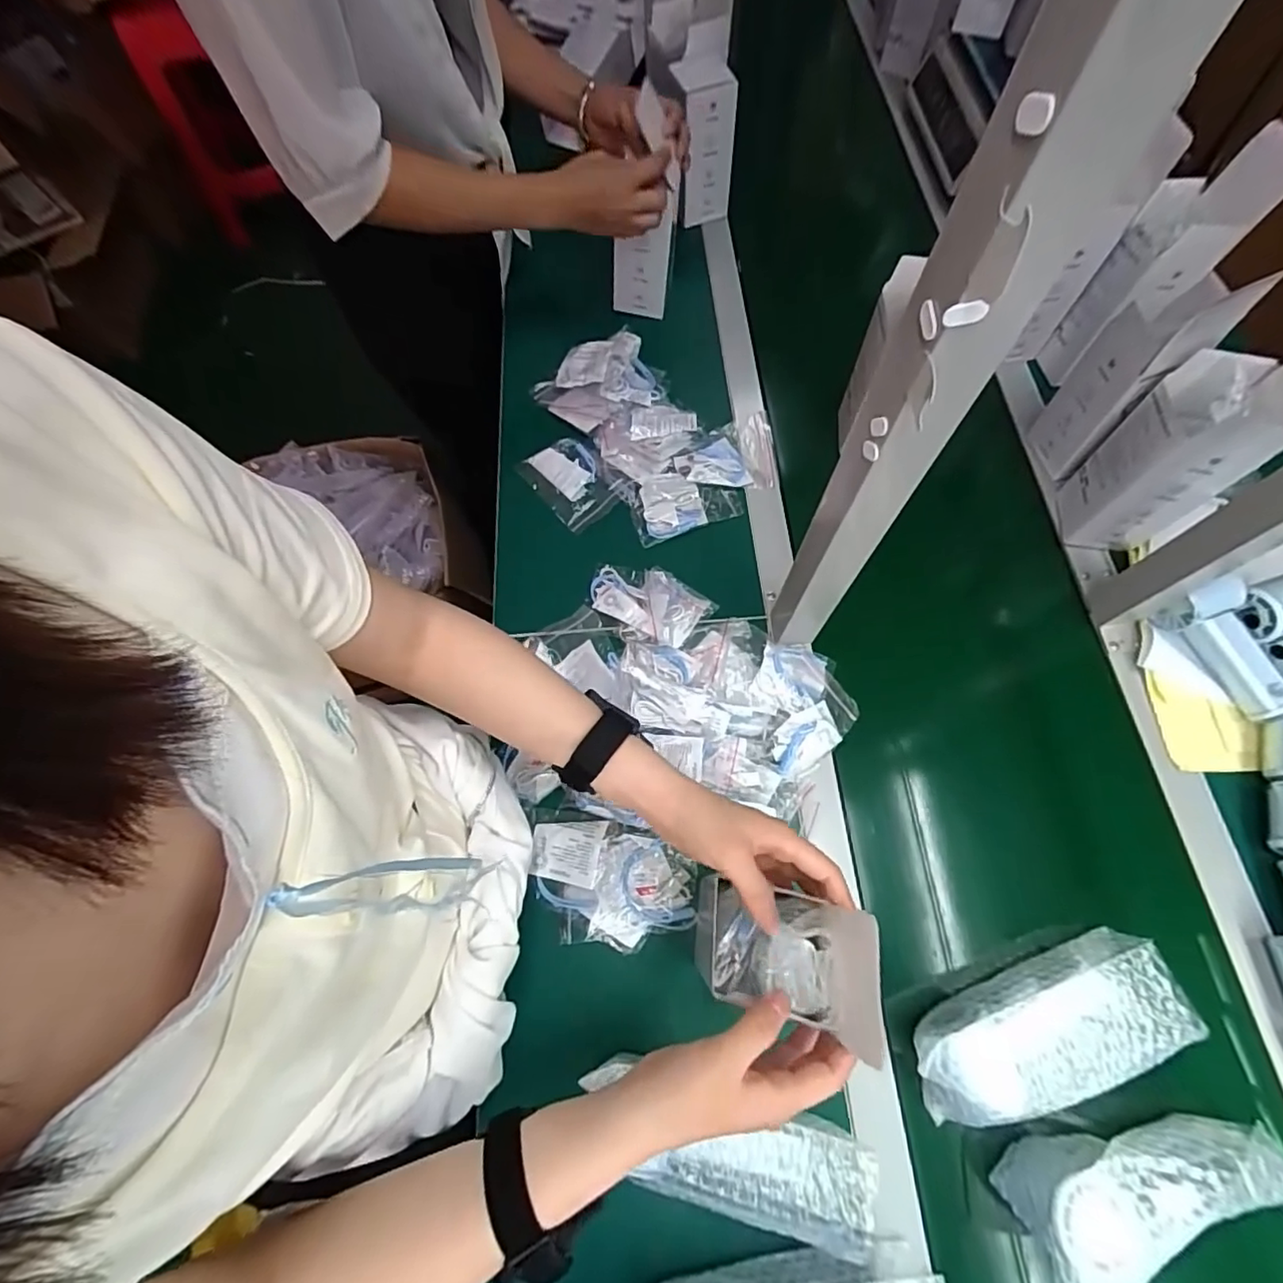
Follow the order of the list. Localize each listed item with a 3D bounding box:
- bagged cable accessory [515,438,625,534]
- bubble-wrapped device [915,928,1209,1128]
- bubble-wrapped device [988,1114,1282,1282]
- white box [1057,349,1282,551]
[{"bbox_3d":[-0.083,-0.197,0.695,0.081,0.012,0.125,-37,69,-12],"label":"bagged cable accessory"},{"bbox_3d":[0.314,0.305,0.451,0.199,0.057,0.076,-20,67,-6],"label":"bubble-wrapped device"},{"bbox_3d":[0.363,0.393,0.411,0.217,0.075,0.068,-18,66,-5],"label":"bubble-wrapped device"},{"bbox_3d":[0.516,-0.188,0.545,0.093,0.236,0.081,15,68,10],"label":"white box"}]

